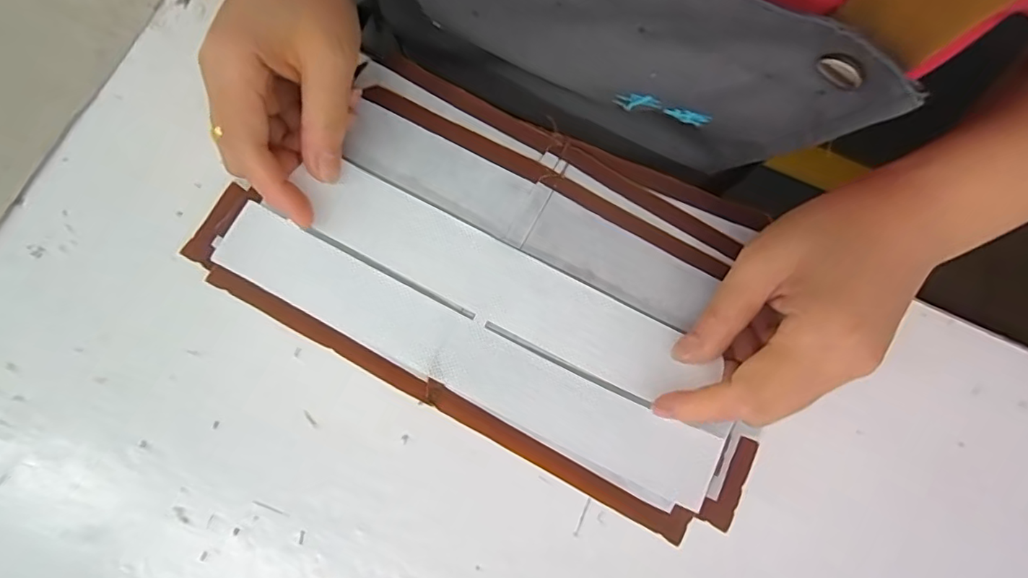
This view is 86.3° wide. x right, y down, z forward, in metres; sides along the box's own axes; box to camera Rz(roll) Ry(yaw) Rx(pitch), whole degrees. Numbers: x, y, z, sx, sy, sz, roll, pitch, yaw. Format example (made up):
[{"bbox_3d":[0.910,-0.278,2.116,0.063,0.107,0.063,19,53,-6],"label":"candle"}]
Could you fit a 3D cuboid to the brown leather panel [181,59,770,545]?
[{"bbox_3d":[0.000,-0.014,0.255,0.264,0.031,0.150,28,75,5],"label":"brown leather panel"}]

